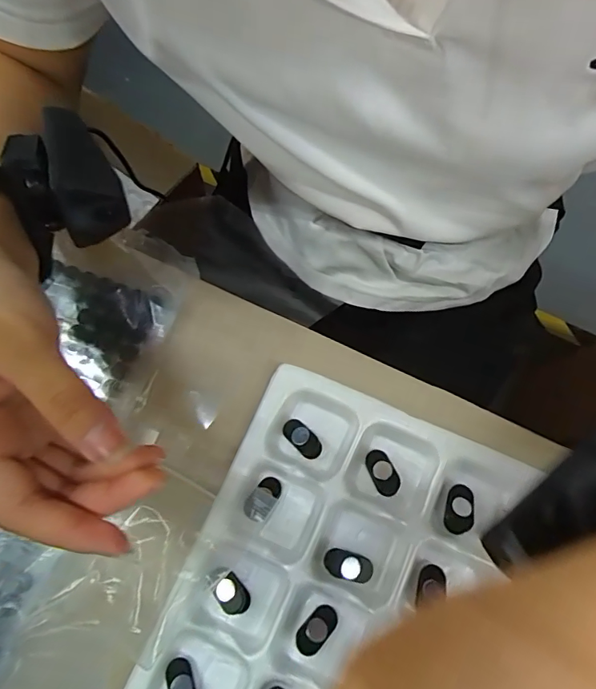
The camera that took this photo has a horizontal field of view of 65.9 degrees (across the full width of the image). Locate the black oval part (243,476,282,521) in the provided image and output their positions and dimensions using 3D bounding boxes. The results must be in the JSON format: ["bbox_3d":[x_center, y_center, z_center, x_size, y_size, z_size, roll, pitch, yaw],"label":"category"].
[{"bbox_3d":[-0.018,0.079,0.234,0.013,0.009,0.023,32,76,12],"label":"black oval part"}]

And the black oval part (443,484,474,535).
[{"bbox_3d":[0.081,0.082,0.230,0.012,0.010,0.023,14,73,7],"label":"black oval part"}]

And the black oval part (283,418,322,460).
[{"bbox_3d":[0.002,0.050,0.243,0.011,0.008,0.024,-42,75,-11],"label":"black oval part"}]

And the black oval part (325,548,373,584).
[{"bbox_3d":[0.025,0.108,0.223,0.023,0.008,0.012,14,73,7],"label":"black oval part"}]

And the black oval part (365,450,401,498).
[{"bbox_3d":[0.043,0.066,0.236,0.012,0.010,0.023,-20,72,-4],"label":"black oval part"}]

